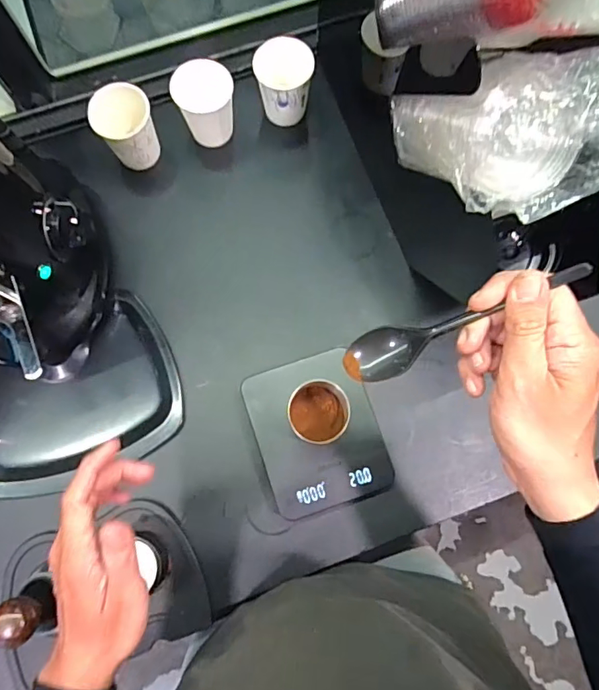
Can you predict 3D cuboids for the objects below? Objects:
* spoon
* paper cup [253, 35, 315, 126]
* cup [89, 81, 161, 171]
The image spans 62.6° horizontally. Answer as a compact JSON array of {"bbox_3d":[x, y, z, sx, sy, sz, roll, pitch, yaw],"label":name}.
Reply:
[{"bbox_3d":[0.097,-0.015,0.302,0.150,0.007,0.032,-23,79,18],"label":"spoon"},{"bbox_3d":[-0.018,-0.314,0.604,0.066,0.091,0.062,0,79,-1],"label":"paper cup"},{"bbox_3d":[-0.202,-0.253,0.587,0.067,0.092,0.061,0,79,-1],"label":"cup"}]

